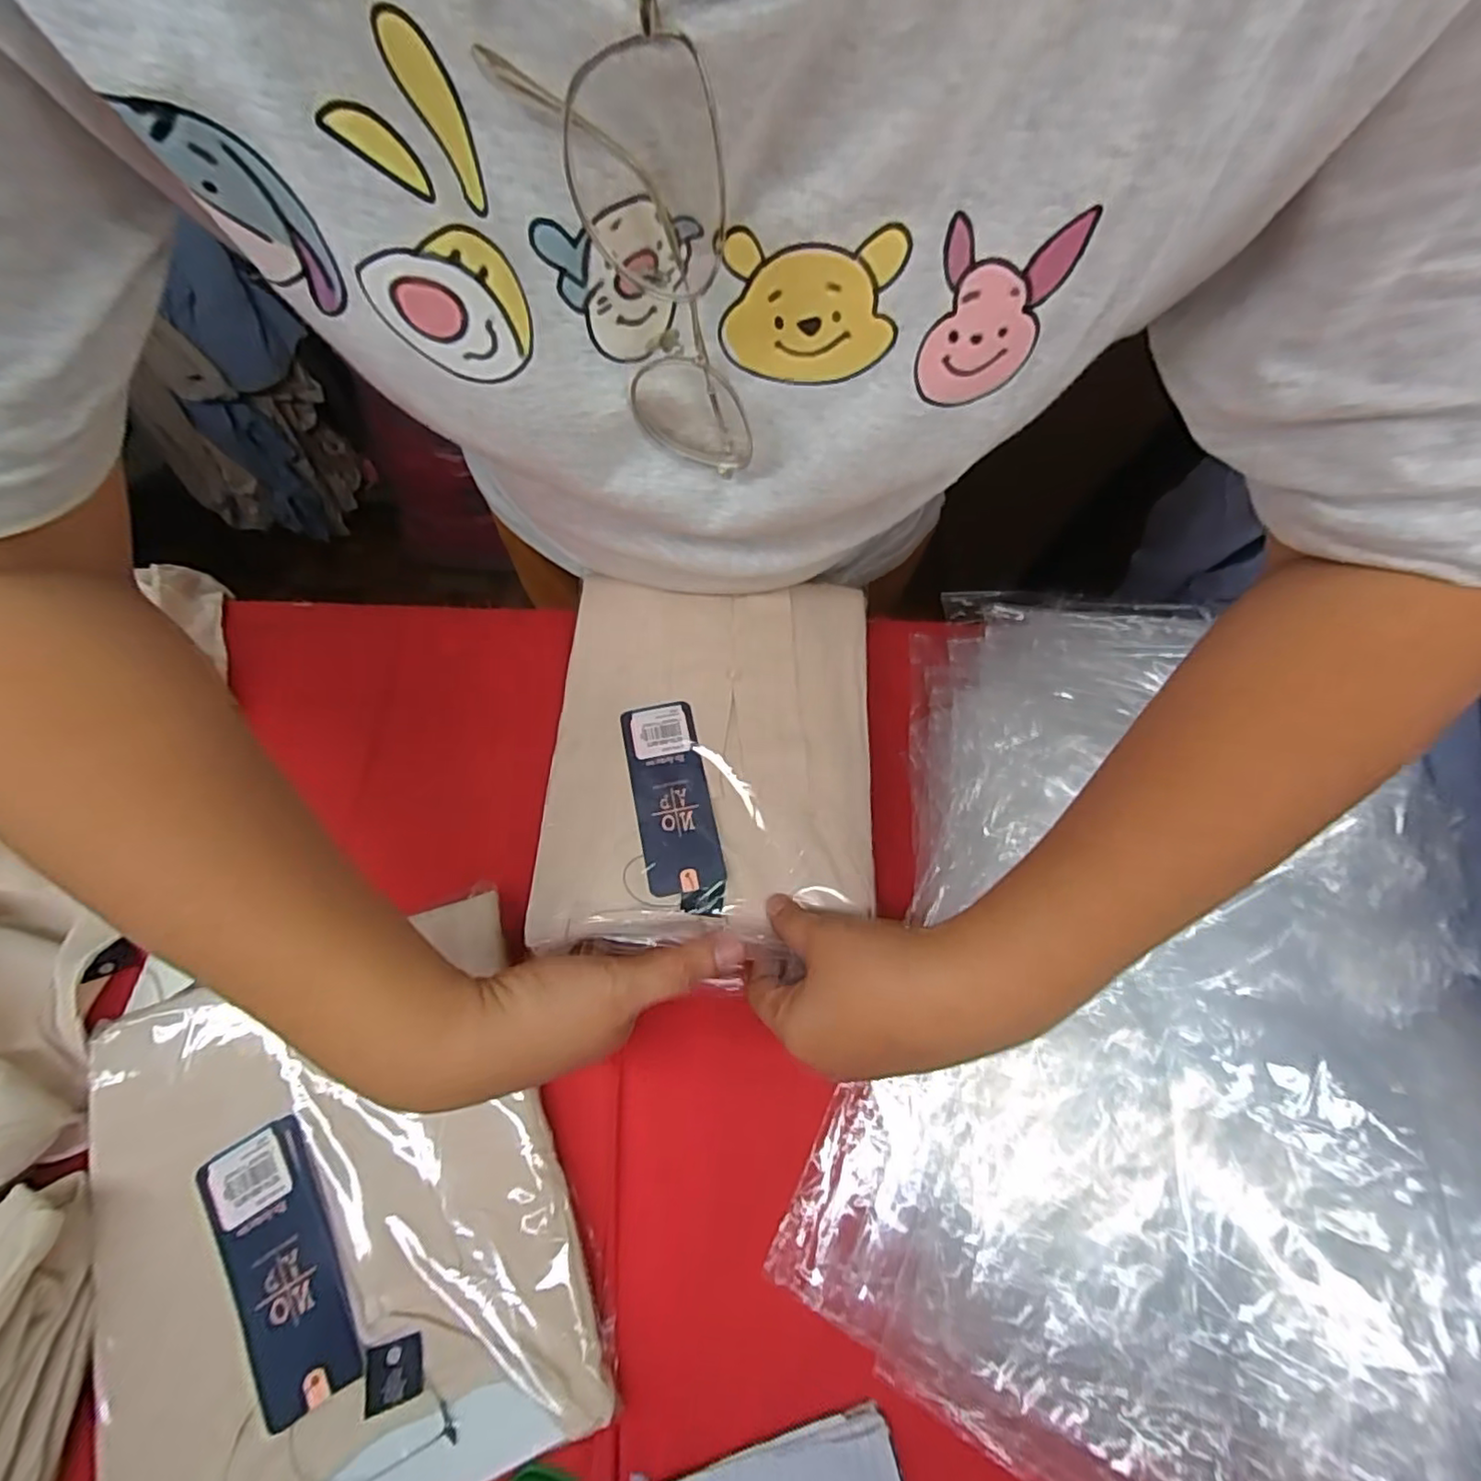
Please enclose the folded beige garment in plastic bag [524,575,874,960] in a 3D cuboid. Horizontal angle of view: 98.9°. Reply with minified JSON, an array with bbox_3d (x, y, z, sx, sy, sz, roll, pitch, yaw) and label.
[{"bbox_3d":[-0.019,0.004,0.411,0.203,0.018,0.247,2,68,0],"label":"folded beige garment in plastic bag"}]

